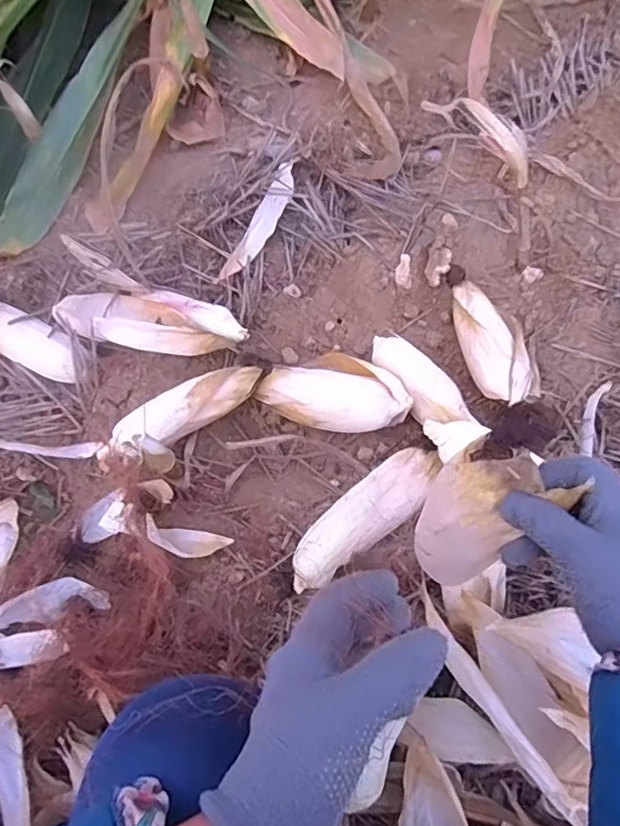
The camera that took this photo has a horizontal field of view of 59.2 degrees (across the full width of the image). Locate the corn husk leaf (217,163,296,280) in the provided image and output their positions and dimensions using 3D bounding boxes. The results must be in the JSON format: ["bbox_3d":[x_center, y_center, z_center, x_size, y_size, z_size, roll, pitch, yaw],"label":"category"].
[{"bbox_3d":[-0.082,-0.296,0.865,0.046,0.035,0.209,29,86,15],"label":"corn husk leaf"}]

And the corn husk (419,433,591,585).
[{"bbox_3d":[0.115,0.081,0.387,0.073,0.170,0.024,30,52,15],"label":"corn husk"}]

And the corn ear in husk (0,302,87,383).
[{"bbox_3d":[-0.407,-0.107,0.767,0.217,0.048,0.064,26,69,15],"label":"corn ear in husk"}]

